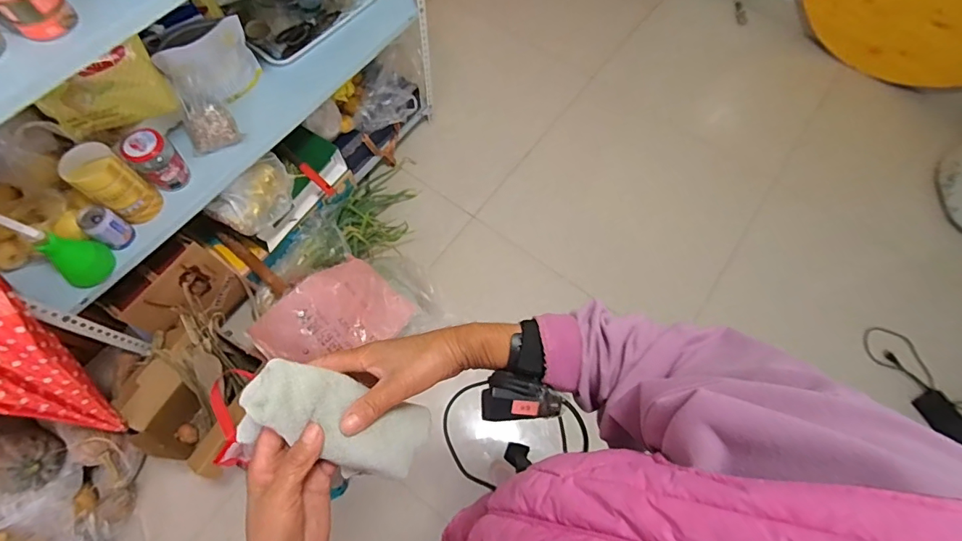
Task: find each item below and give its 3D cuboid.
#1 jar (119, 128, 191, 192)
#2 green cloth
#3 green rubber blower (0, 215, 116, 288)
[{"bbox_3d":[-0.716,-0.245,1.049,0.086,0.124,0.090,1,67,-2],"label":"jar"},{"bbox_3d":[-0.111,0.123,0.393,0.163,0.027,0.064,37,64,-32],"label":"green cloth"},{"bbox_3d":[-0.837,-0.046,0.933,0.096,0.193,0.100,1,67,-2],"label":"green rubber blower"}]

